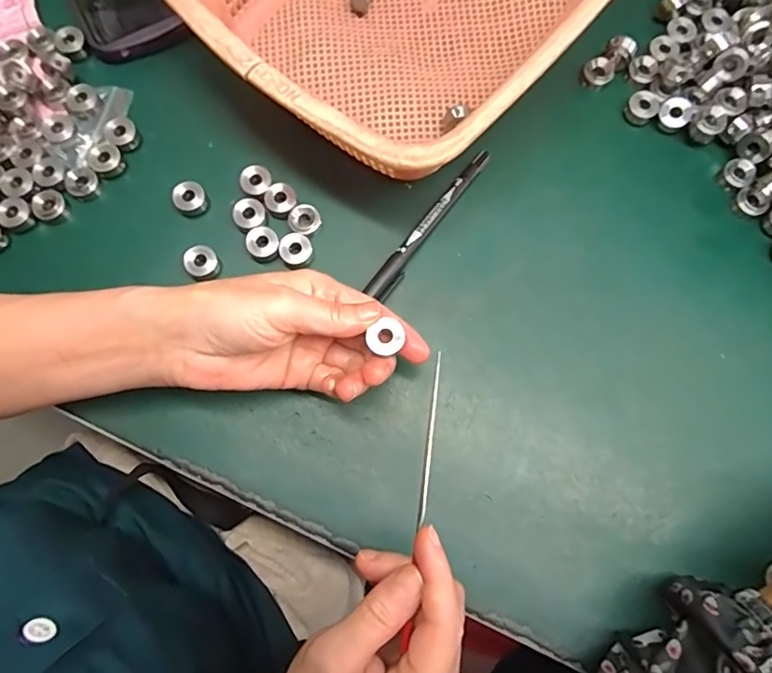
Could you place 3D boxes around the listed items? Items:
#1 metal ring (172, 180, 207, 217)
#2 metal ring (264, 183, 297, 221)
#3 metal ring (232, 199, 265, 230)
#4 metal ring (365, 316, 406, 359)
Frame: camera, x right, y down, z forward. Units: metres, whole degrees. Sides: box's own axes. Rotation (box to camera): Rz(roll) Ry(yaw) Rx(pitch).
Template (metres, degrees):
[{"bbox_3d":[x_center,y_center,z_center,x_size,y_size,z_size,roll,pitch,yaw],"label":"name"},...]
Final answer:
[{"bbox_3d":[-0.122,-0.085,0.333,0.020,0.014,0.017,-40,81,-7],"label":"metal ring"},{"bbox_3d":[-0.066,-0.085,0.331,0.019,0.008,0.021,-26,80,-5],"label":"metal ring"},{"bbox_3d":[-0.084,-0.076,0.327,0.018,0.005,0.019,0,79,0],"label":"metal ring"},{"bbox_3d":[0.001,0.000,0.271,0.018,0.005,0.017,-20,80,-4],"label":"metal ring"}]

